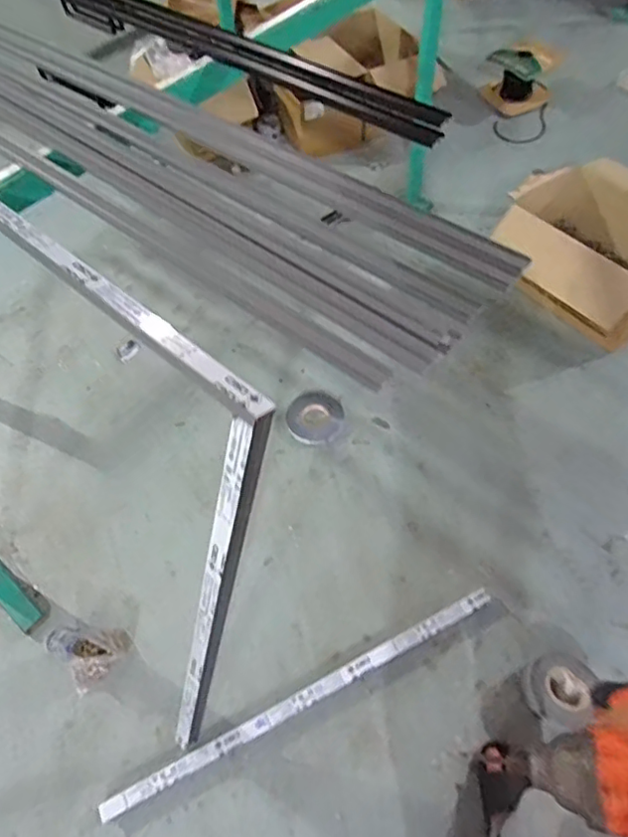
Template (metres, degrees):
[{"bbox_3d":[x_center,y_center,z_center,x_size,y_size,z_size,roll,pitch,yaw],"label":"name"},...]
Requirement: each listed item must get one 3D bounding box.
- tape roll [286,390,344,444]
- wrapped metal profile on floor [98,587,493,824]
[{"bbox_3d":[0.004,-0.007,1.807,0.174,0.051,0.189,13,58,12],"label":"tape roll"},{"bbox_3d":[-0.013,0.639,1.335,0.984,0.033,0.049,-24,58,-12],"label":"wrapped metal profile on floor"}]

